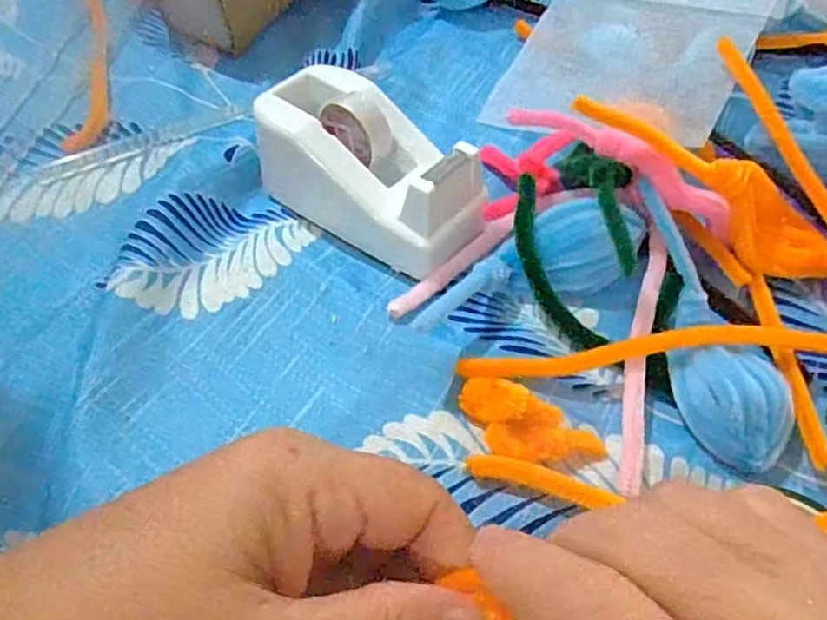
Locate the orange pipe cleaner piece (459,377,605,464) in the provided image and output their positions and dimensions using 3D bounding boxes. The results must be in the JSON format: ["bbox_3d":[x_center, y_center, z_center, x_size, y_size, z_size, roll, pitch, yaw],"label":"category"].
[{"bbox_3d":[0.039,0.041,0.228,0.051,0.013,0.024,24,56,15],"label":"orange pipe cleaner piece"}]

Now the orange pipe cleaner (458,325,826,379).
[{"bbox_3d":[0.090,0.016,0.248,0.145,0.013,0.012,-3,53,-4],"label":"orange pipe cleaner"}]

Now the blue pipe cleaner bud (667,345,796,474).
[{"bbox_3d":[0.112,0.033,0.234,0.034,0.018,0.044,-2,53,-3],"label":"blue pipe cleaner bud"}]

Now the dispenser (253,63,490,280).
[{"bbox_3d":[-0.019,-0.063,0.284,0.102,0.042,0.056,34,59,22],"label":"dispenser"}]

